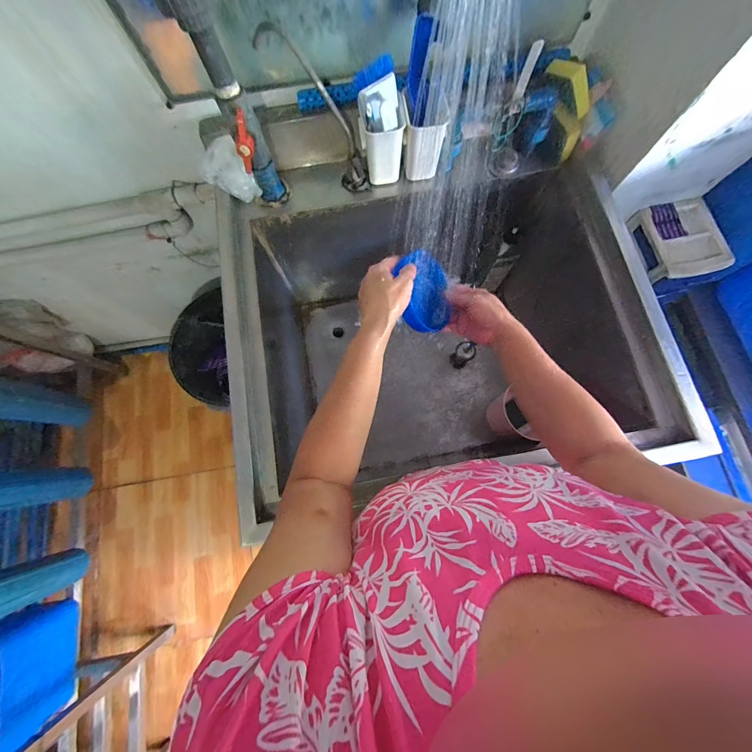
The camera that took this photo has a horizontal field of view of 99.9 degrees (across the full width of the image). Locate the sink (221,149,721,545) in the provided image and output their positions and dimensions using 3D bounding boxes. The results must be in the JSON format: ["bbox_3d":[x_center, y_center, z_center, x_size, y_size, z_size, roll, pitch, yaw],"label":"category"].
[{"bbox_3d":[0.103,-0.115,0.746,0.686,0.423,0.650,-8,77,-1],"label":"sink"}]

